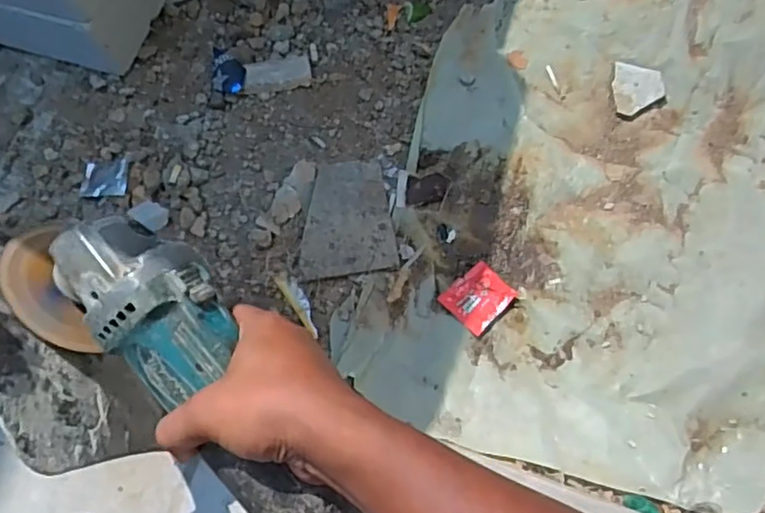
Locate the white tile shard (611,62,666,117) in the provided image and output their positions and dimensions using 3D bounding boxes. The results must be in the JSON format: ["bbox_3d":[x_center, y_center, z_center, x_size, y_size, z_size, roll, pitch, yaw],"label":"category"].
[{"bbox_3d":[0.334,-0.219,0.821,0.064,0.016,0.073,-4,71,0],"label":"white tile shard"}]

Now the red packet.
[{"bbox_3d":[0.114,0.047,0.742,0.073,0.012,0.064,-43,75,-13],"label":"red packet"}]

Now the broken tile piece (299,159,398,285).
[{"bbox_3d":[-0.048,-0.049,0.772,0.115,0.014,0.147,-9,71,-2],"label":"broken tile piece"}]

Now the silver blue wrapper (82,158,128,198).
[{"bbox_3d":[-0.352,-0.101,0.795,0.062,0.017,0.054,2,71,2],"label":"silver blue wrapper"}]

